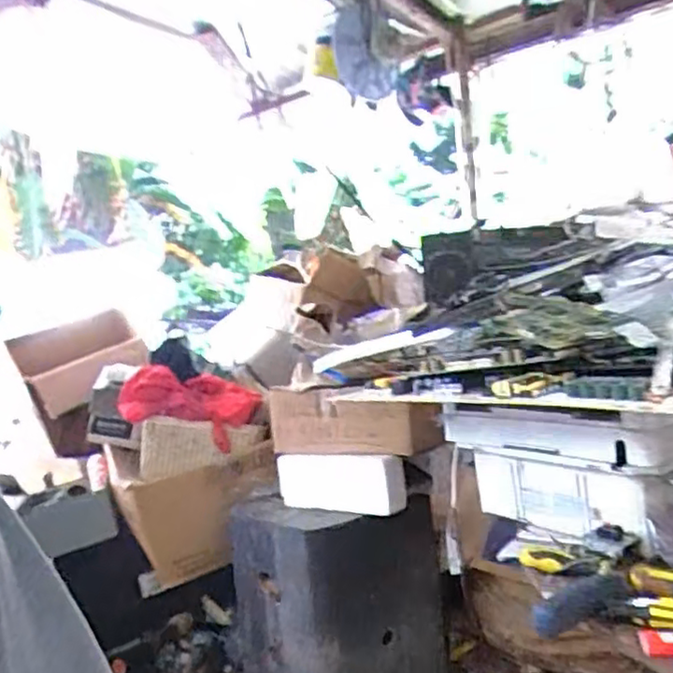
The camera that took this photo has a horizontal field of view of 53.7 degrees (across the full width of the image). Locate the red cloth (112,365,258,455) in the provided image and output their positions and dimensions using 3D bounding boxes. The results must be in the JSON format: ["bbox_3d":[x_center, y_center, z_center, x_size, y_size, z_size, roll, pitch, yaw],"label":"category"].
[{"bbox_3d":[-0.323,0.141,1.440,0.286,0.152,0.056,19,-20,0],"label":"red cloth"}]

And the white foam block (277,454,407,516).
[{"bbox_3d":[-0.001,0.265,1.210,0.272,0.094,0.048,-2,3,40],"label":"white foam block"}]

